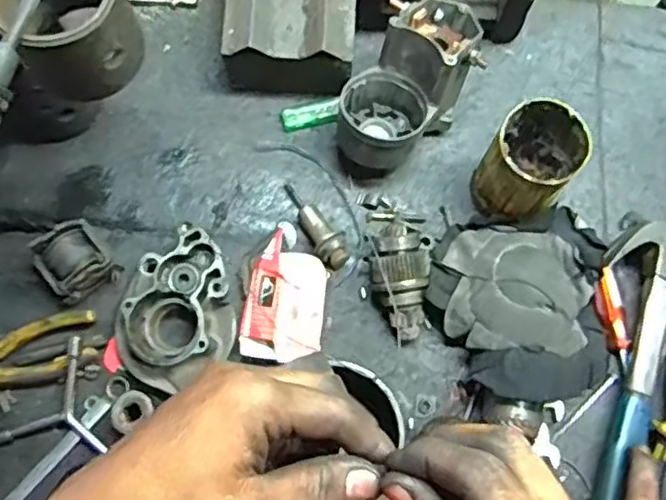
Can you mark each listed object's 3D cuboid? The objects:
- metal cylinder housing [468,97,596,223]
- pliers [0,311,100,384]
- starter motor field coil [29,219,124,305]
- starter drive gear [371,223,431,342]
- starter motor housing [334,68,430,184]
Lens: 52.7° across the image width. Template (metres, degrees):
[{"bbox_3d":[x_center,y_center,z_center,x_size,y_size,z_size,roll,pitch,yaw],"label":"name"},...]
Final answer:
[{"bbox_3d":[0.173,-0.072,0.594,0.074,0.115,0.086,41,78,10],"label":"metal cylinder housing"},{"bbox_3d":[-0.283,0.095,0.598,0.145,0.020,0.052,-14,75,-5],"label":"pliers"},{"bbox_3d":[-0.229,0.014,0.611,0.060,0.050,0.066,-37,78,-10],"label":"starter motor field coil"},{"bbox_3d":[0.062,0.029,0.595,0.053,0.051,0.099,-7,76,-7],"label":"starter drive gear"},{"bbox_3d":[0.044,-0.113,0.630,0.077,0.070,0.083,0,74,-1],"label":"starter motor housing"}]

